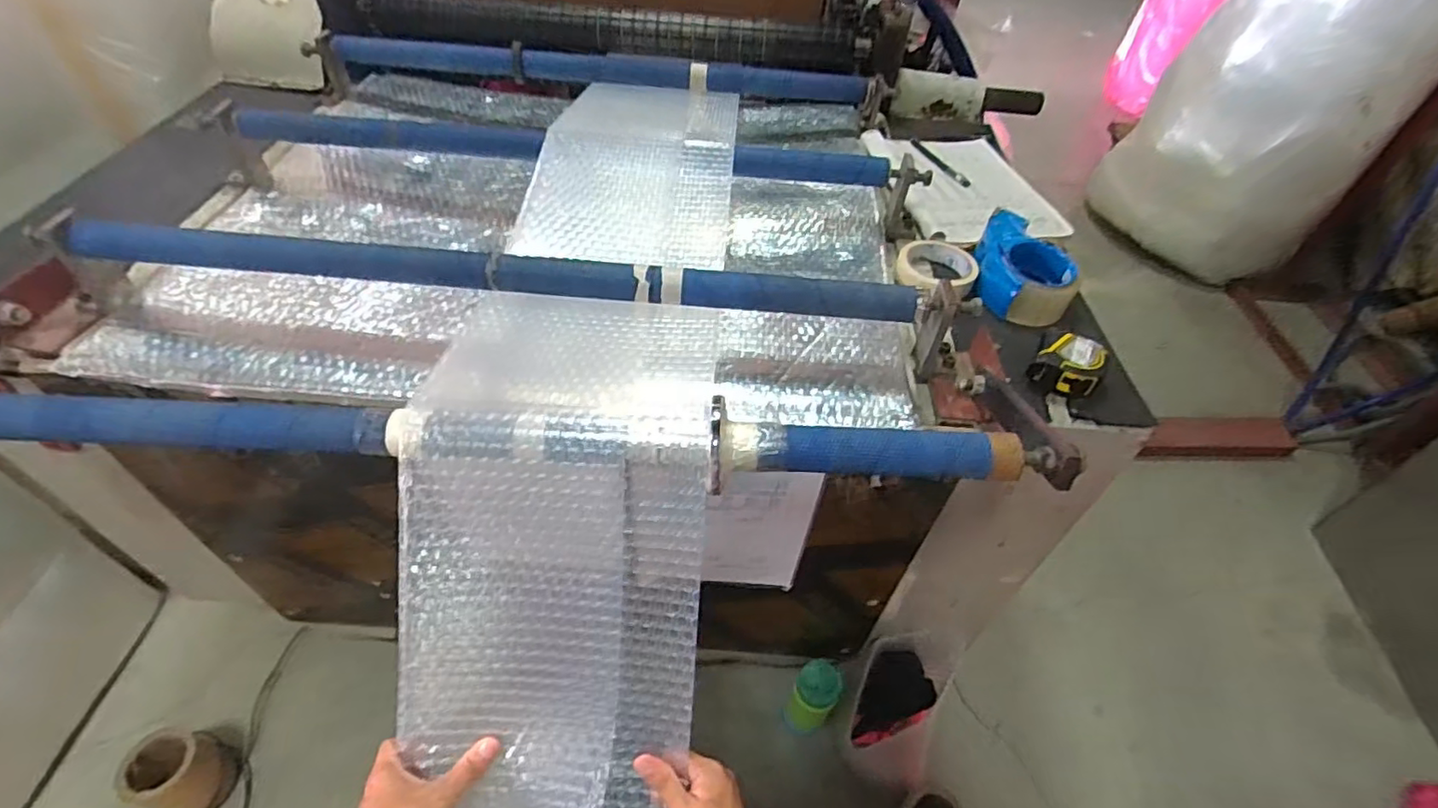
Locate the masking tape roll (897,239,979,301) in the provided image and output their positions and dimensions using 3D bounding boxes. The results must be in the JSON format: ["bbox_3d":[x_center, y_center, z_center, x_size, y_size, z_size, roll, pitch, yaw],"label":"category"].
[{"bbox_3d":[0.270,-0.171,0.787,0.095,0.026,0.110,-7,49,-10],"label":"masking tape roll"}]

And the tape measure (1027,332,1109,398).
[{"bbox_3d":[0.366,-0.044,0.661,0.065,0.032,0.065,28,52,20],"label":"tape measure"}]

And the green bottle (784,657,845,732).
[{"bbox_3d":[0.157,0.505,1.073,0.070,0.230,0.068,2,48,-2],"label":"green bottle"}]

